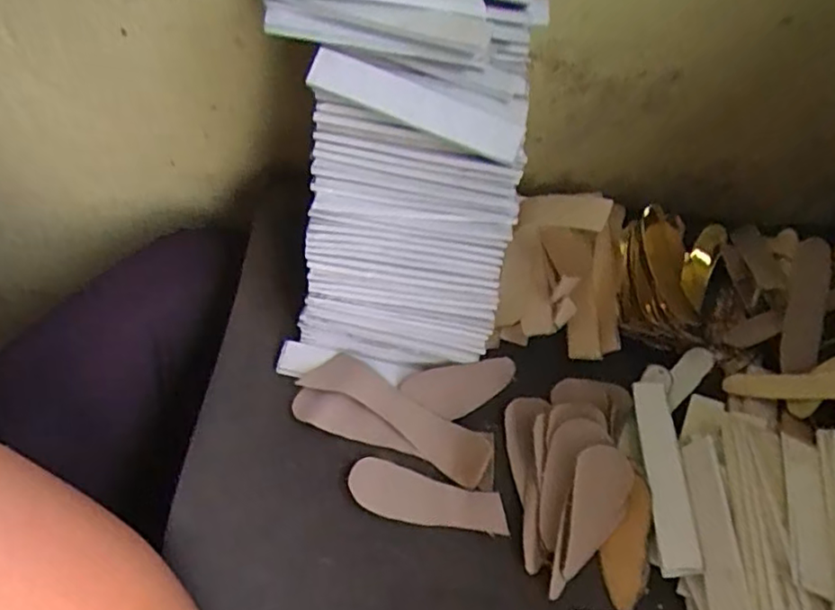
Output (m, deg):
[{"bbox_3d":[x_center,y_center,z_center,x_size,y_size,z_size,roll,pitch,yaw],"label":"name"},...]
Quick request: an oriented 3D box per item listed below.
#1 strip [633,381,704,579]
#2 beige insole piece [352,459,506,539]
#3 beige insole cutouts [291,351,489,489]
[{"bbox_3d":[0.136,0.092,0.339,0.020,0.009,0.108,5,57,-2],"label":"strip"},{"bbox_3d":[0.005,0.104,0.327,0.084,0.006,0.028,15,57,4],"label":"beige insole piece"},{"bbox_3d":[-0.011,0.061,0.349,0.116,0.009,0.030,29,59,13],"label":"beige insole cutouts"}]

